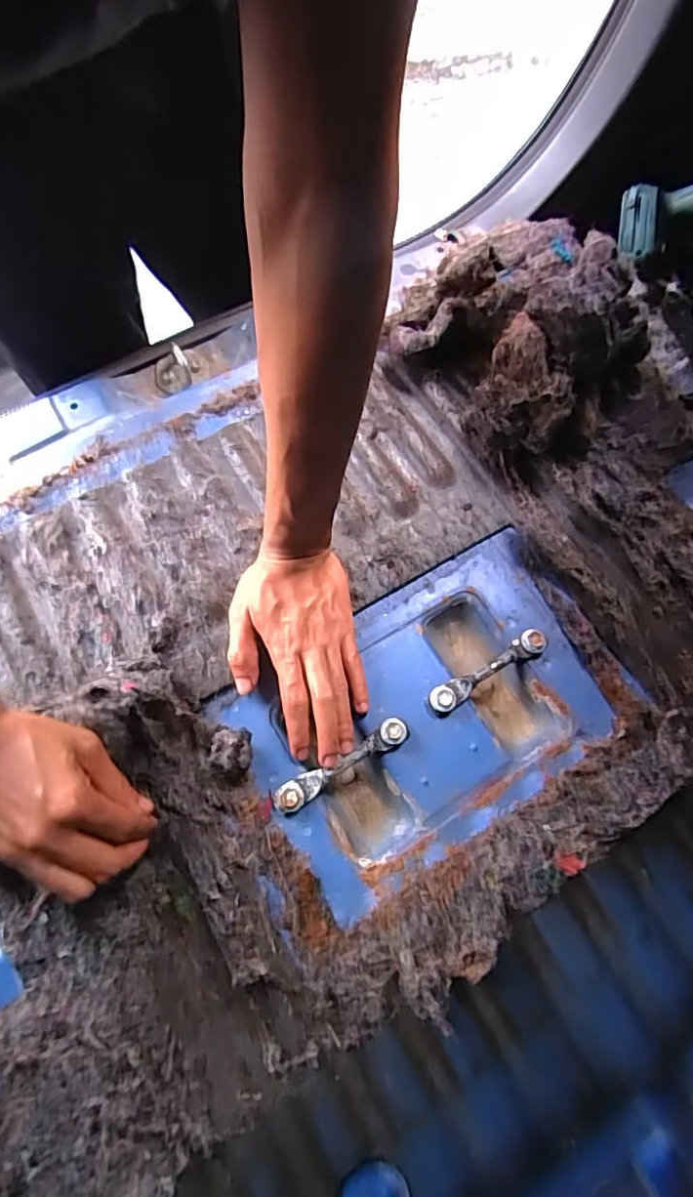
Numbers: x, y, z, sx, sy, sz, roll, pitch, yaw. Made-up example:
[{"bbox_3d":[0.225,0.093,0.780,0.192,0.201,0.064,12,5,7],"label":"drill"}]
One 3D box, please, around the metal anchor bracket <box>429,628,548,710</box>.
[{"bbox_3d":[0.125,0.063,0.504,0.117,0.012,0.021,-30,73,-12],"label":"metal anchor bracket"}]

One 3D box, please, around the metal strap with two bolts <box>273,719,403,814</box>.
[{"bbox_3d":[-0.004,0.136,0.468,0.121,0.010,0.022,-28,73,-12],"label":"metal strap with two bolts"}]

